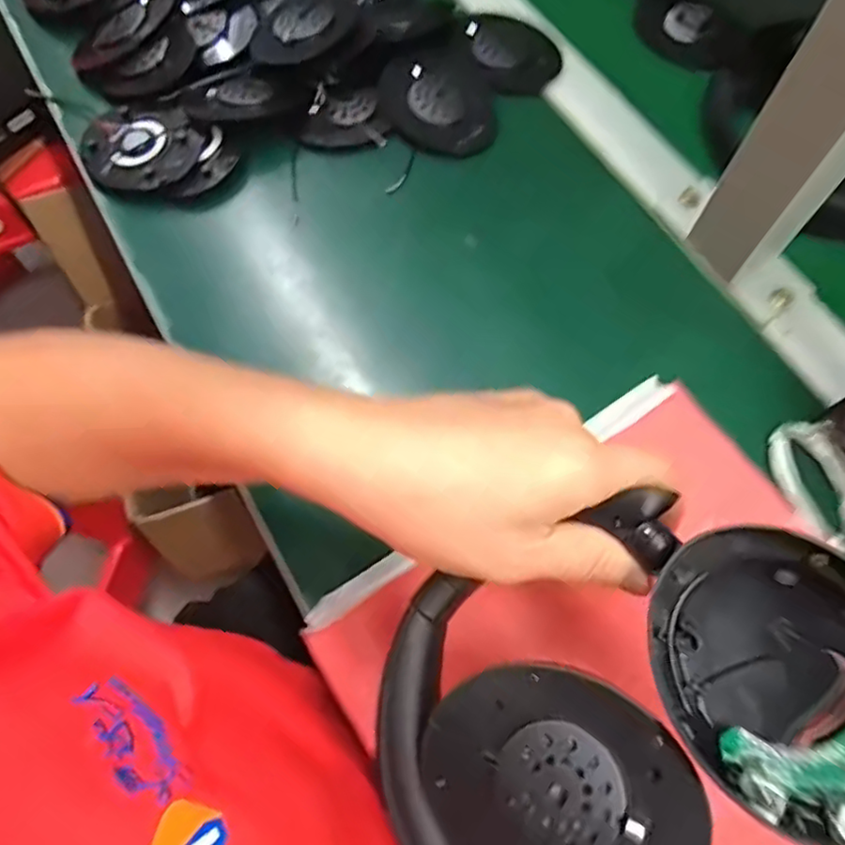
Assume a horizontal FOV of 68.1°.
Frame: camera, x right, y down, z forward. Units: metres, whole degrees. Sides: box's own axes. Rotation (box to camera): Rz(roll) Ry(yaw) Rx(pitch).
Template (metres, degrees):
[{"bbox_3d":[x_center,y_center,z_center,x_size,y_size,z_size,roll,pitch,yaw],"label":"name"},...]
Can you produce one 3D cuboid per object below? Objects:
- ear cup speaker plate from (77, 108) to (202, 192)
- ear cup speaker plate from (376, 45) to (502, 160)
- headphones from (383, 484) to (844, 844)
[{"bbox_3d":[-0.182,-0.178,0.405,0.069,0.012,0.073,0,68,0],"label":"ear cup speaker plate"},{"bbox_3d":[0.013,-0.215,0.418,0.073,0.014,0.082,-34,72,-13],"label":"ear cup speaker plate"},{"bbox_3d":[0.062,0.100,0.199,0.146,0.063,0.148,0,68,0],"label":"headphones"}]

